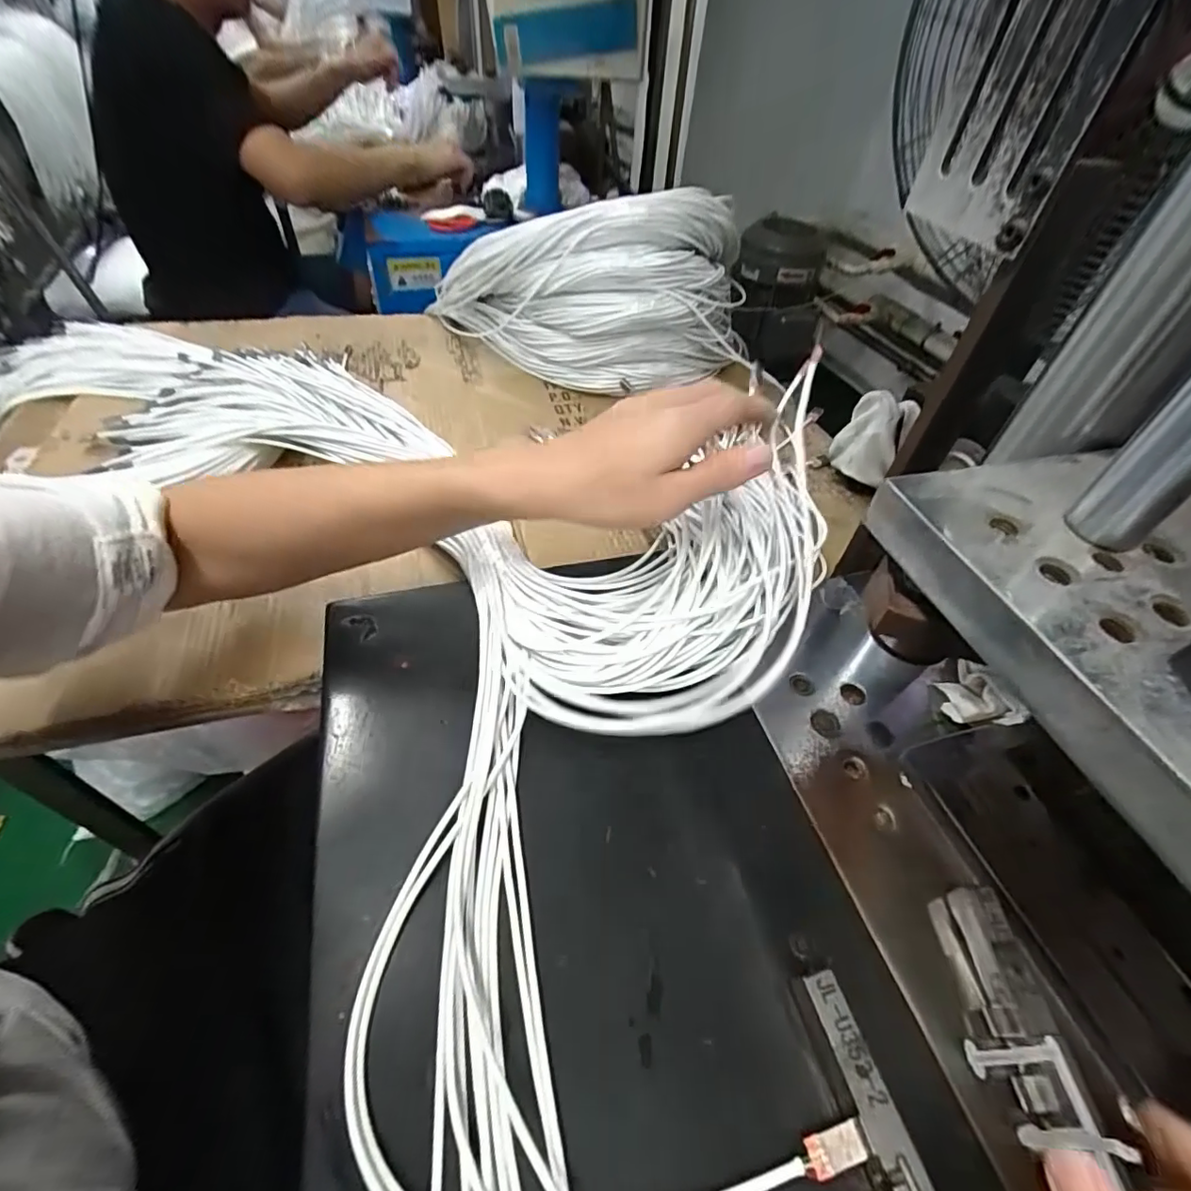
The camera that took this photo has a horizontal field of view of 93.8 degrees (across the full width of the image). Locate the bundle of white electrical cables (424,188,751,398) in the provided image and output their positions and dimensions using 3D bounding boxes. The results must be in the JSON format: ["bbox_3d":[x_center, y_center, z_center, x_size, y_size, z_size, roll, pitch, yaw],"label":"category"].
[{"bbox_3d":[-0.036,-0.380,0.672,0.411,0.202,0.155,19,49,12],"label":"bundle of white electrical cables"}]

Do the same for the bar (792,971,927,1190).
[{"bbox_3d":[0.111,0.212,0.210,0.015,0.010,0.118,-8,49,-12],"label":"bar"}]

